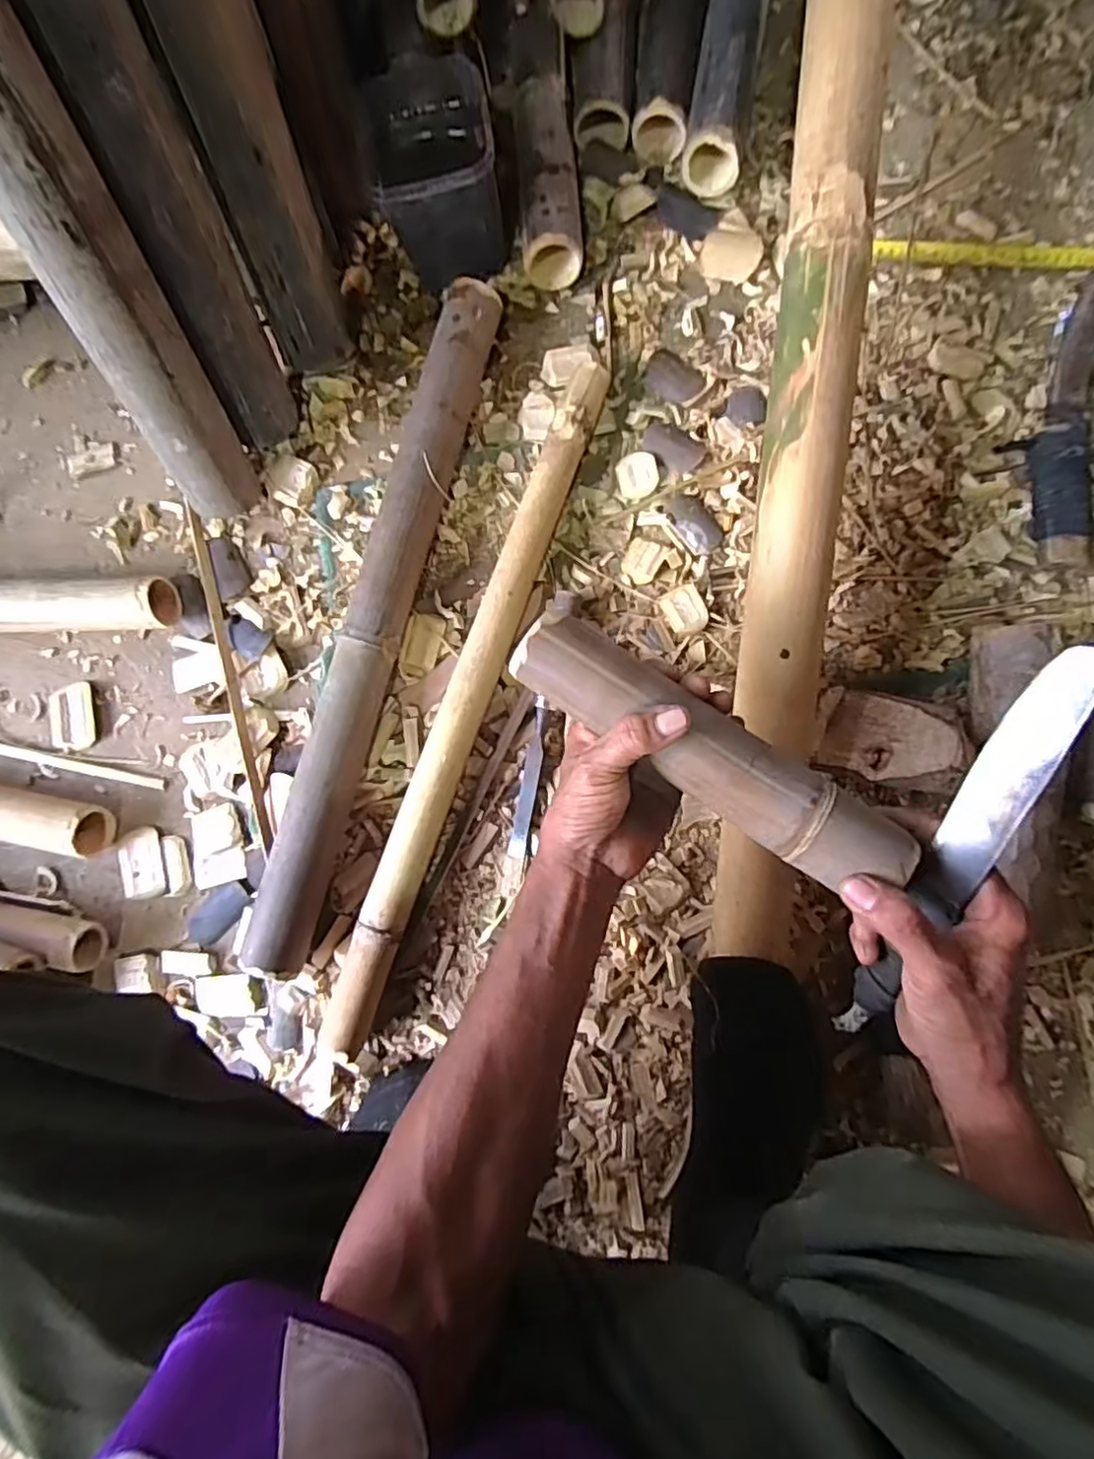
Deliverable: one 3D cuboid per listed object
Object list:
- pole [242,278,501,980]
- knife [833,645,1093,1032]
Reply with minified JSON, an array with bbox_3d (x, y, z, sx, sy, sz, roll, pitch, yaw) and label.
[{"bbox_3d":[-0.157,-0.108,0.592,0.058,0.055,0.654,15,87,6],"label":"pole"},{"bbox_3d":[0.242,0.075,0.373,0.033,0.021,0.262,42,130,44],"label":"knife"}]

